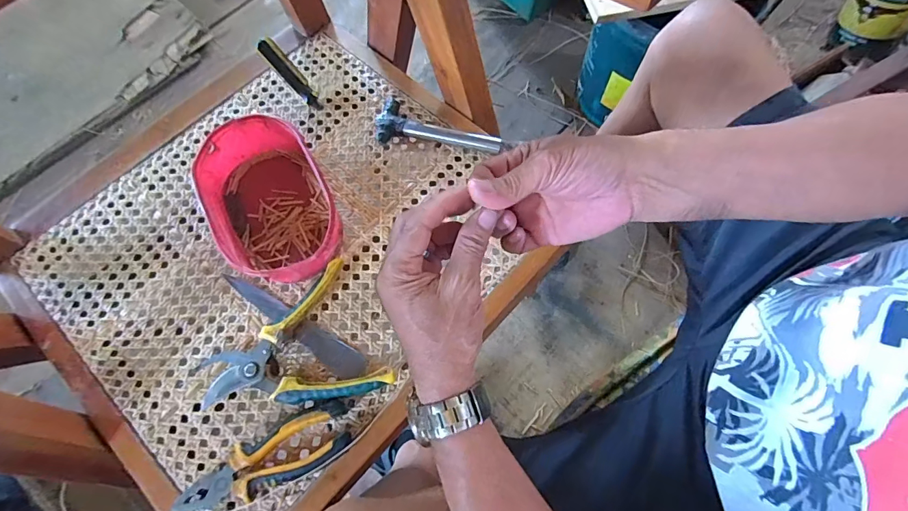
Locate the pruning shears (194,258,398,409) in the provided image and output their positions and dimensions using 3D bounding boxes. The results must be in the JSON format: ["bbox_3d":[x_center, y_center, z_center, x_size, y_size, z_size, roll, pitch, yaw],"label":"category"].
[{"bbox_3d":[-0.161,0.103,0.421,0.169,0.025,0.130,-29,70,-8],"label":"pruning shears"}]

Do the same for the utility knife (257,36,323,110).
[{"bbox_3d":[-0.200,-0.220,0.529,0.024,0.020,0.095,-48,117,-14],"label":"utility knife"}]

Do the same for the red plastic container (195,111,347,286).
[{"bbox_3d":[-0.197,-0.058,0.468,0.120,0.056,0.191,-27,70,-8],"label":"red plastic container"}]

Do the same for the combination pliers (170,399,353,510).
[{"bbox_3d":[-0.168,0.188,0.390,0.154,0.021,0.050,-27,70,-7],"label":"combination pliers"}]

